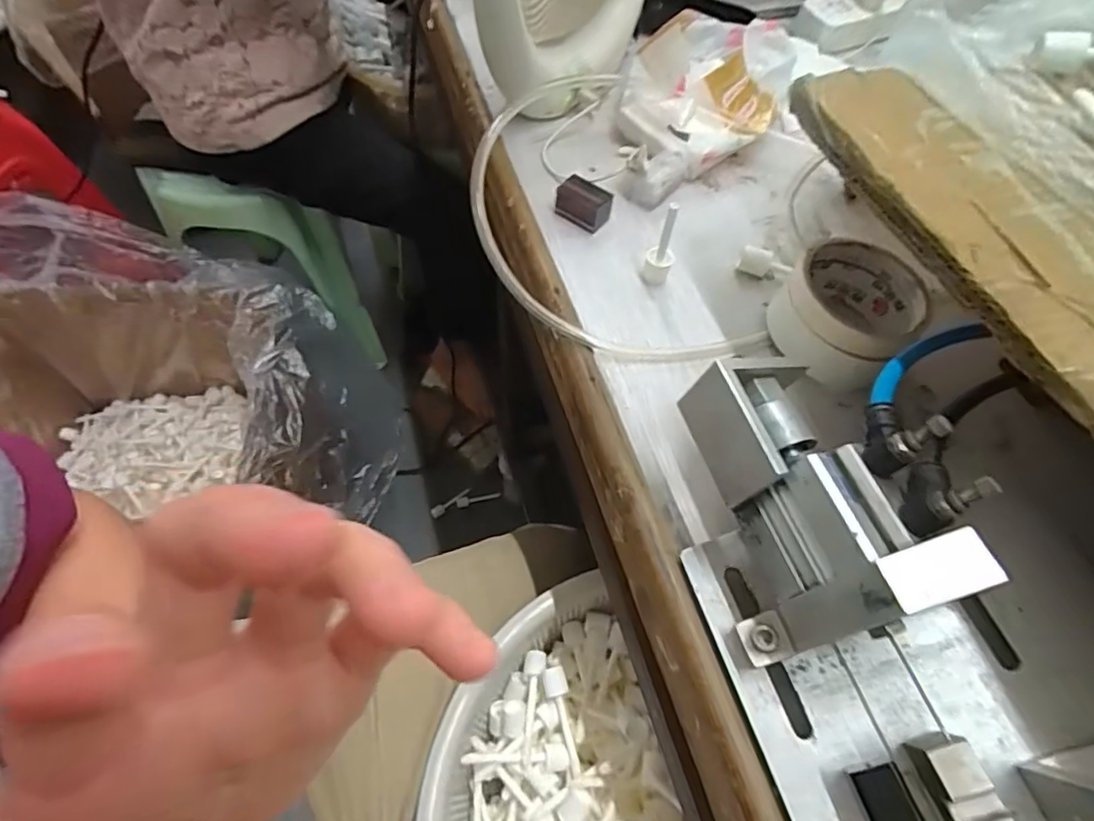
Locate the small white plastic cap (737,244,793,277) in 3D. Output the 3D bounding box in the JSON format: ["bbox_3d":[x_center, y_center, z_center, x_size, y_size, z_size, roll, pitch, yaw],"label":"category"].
[{"bbox_3d":[0.158,-0.105,0.412,0.037,0.019,0.014,22,62,11],"label":"small white plastic cap"}]

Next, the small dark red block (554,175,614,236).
[{"bbox_3d":[0.027,-0.157,0.434,0.039,0.023,0.025,33,64,16],"label":"small dark red block"}]

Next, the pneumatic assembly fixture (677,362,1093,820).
[{"bbox_3d":[0.171,0.146,0.214,0.136,0.109,0.379,-14,61,-10],"label":"pneumatic assembly fixture"}]

